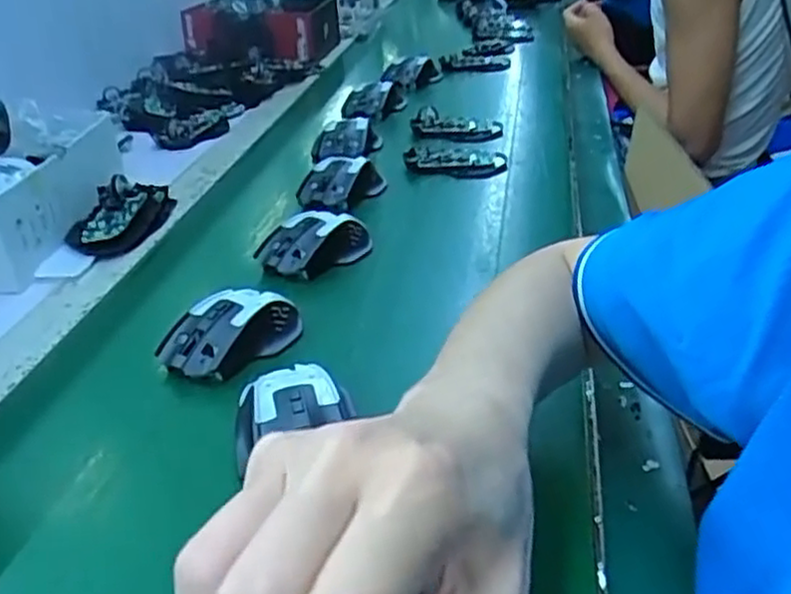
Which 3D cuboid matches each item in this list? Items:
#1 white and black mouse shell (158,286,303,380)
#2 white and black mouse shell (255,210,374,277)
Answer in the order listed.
[{"bbox_3d":[-0.122,0.026,0.554,0.109,0.046,0.062,-28,38,-36],"label":"white and black mouse shell"},{"bbox_3d":[-0.074,-0.049,0.668,0.109,0.039,0.060,-25,41,-35],"label":"white and black mouse shell"}]

